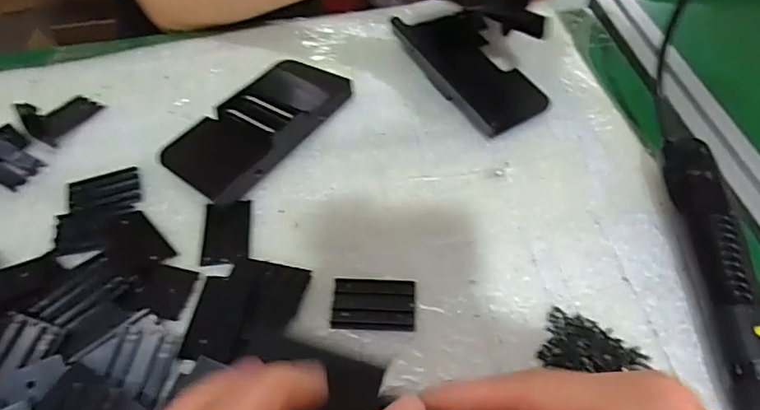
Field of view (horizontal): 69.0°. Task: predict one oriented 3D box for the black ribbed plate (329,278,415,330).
[{"bbox_3d":[-0.004,0.065,0.362,0.053,0.004,0.035,1,51,1],"label":"black ribbed plate"}]

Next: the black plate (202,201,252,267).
[{"bbox_3d":[-0.110,0.019,0.396,0.032,0.009,0.054,-3,54,-6],"label":"black plate"}]

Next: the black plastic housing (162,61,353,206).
[{"bbox_3d":[-0.097,-0.067,0.452,0.075,0.028,0.159,28,56,20],"label":"black plastic housing"}]

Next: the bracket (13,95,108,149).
[{"bbox_3d":[-0.272,-0.082,0.467,0.040,0.028,0.055,23,55,17],"label":"bracket"}]

